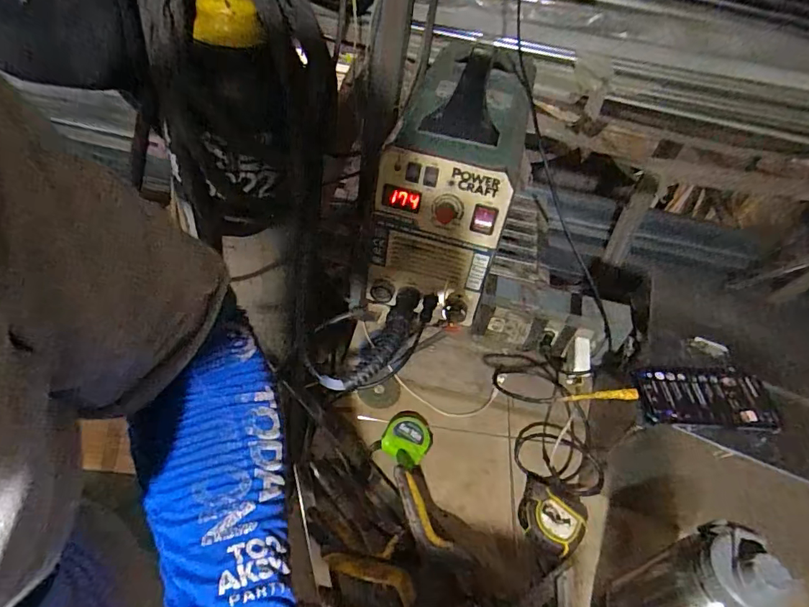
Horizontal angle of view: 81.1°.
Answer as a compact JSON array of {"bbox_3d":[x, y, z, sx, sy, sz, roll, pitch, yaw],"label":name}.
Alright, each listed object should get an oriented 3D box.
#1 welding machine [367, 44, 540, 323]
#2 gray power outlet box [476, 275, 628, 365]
[{"bbox_3d":[0.076,-0.179,0.678,0.155,0.246,0.333,18,46,5],"label":"welding machine"},{"bbox_3d":[0.226,0.028,0.741,0.223,0.088,0.073,15,46,2],"label":"gray power outlet box"}]

